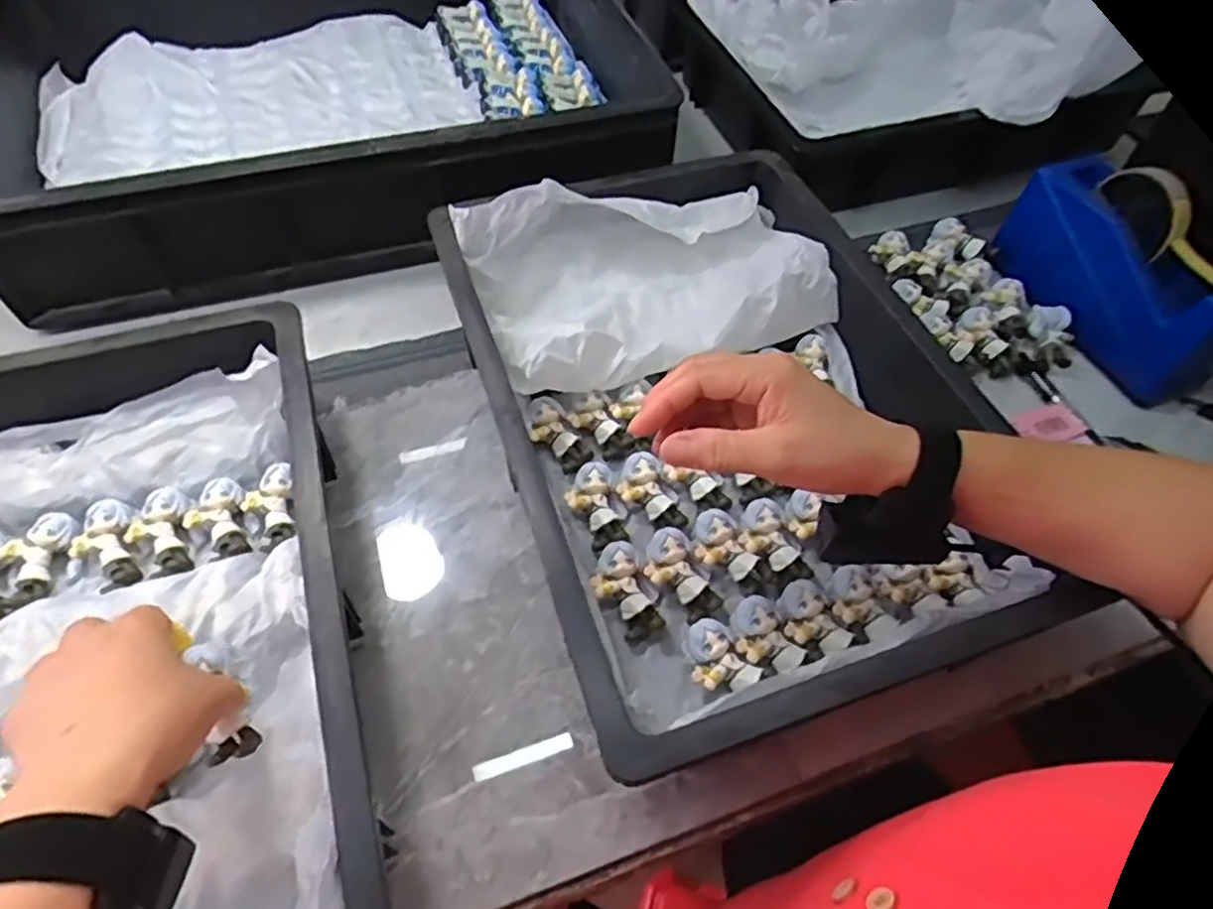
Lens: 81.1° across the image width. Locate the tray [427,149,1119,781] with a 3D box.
[{"bbox_3d":[0.069,-0.033,0.499,0.285,0.103,0.430,-15,58,-13],"label":"tray"}]

